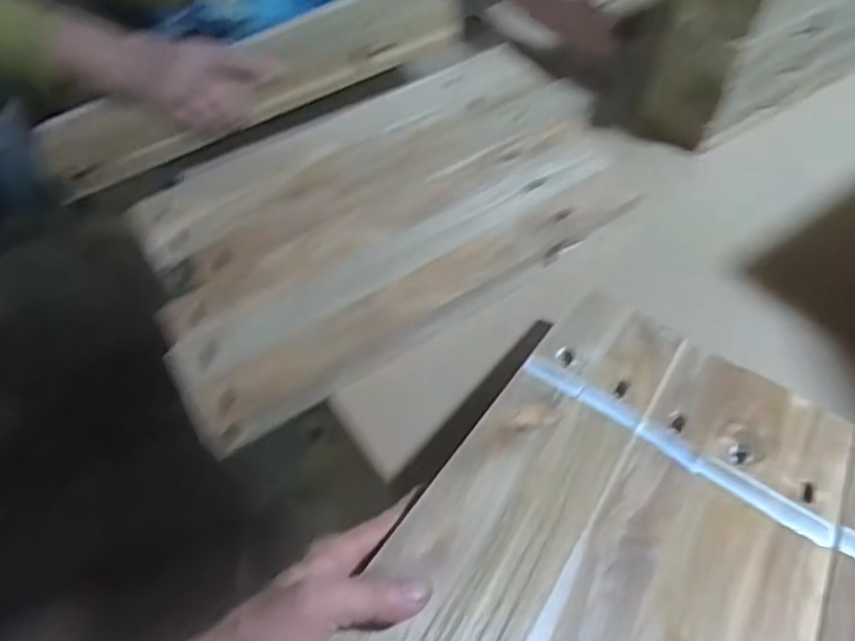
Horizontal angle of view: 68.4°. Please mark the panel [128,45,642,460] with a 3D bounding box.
[{"bbox_3d":[-0.041,-0.110,0.612,0.461,0.024,0.278,-29,66,-14],"label":"panel"}]

